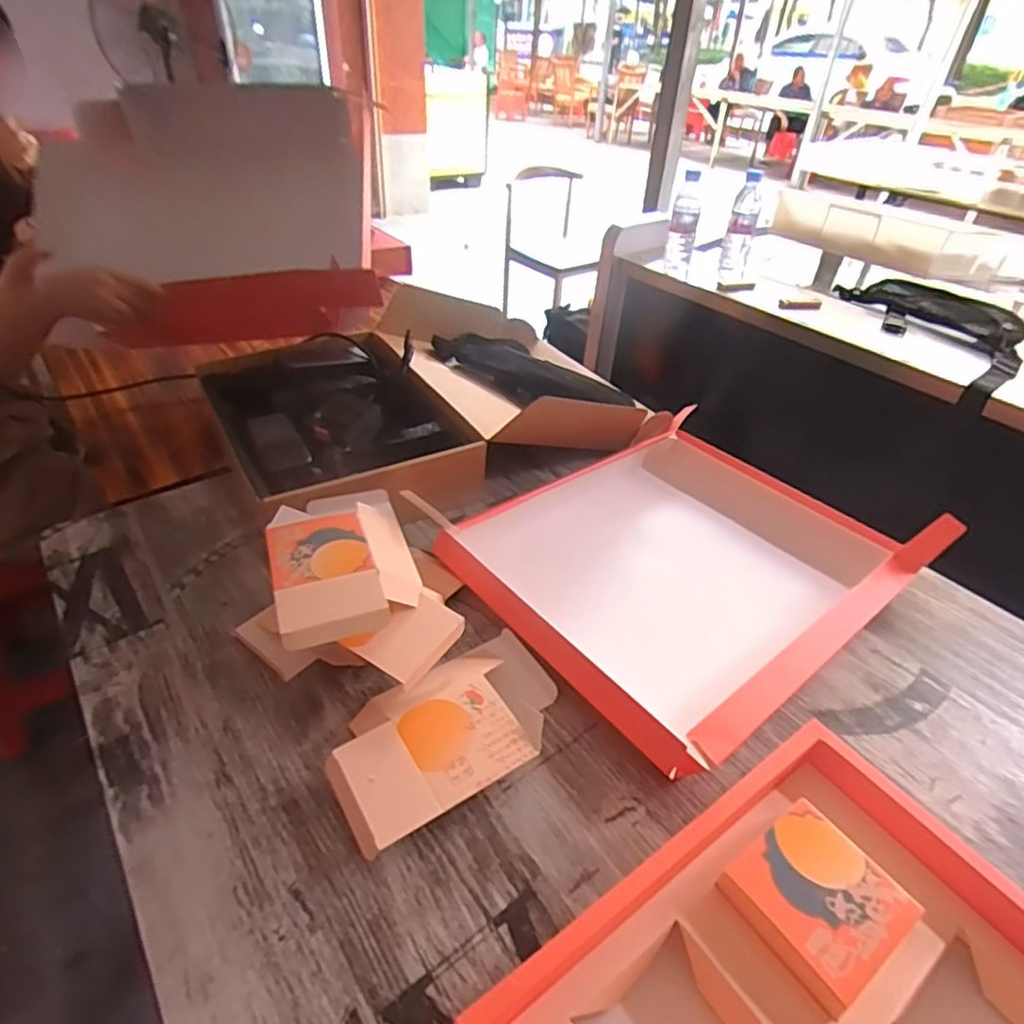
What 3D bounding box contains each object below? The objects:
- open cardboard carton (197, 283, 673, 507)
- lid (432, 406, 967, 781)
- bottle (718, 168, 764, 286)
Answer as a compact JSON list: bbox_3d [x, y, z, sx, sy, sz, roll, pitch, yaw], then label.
[{"bbox_3d":[-0.092,-0.163,0.872,0.575,0.114,0.403,-21,44,-27],"label":"open cardboard carton"},{"bbox_3d":[0.187,0.049,0.671,0.412,0.048,0.345,-27,47,-32],"label":"lid"},{"bbox_3d":[0.463,-0.573,1.246,0.055,0.182,0.065,13,40,11],"label":"bottle"}]

